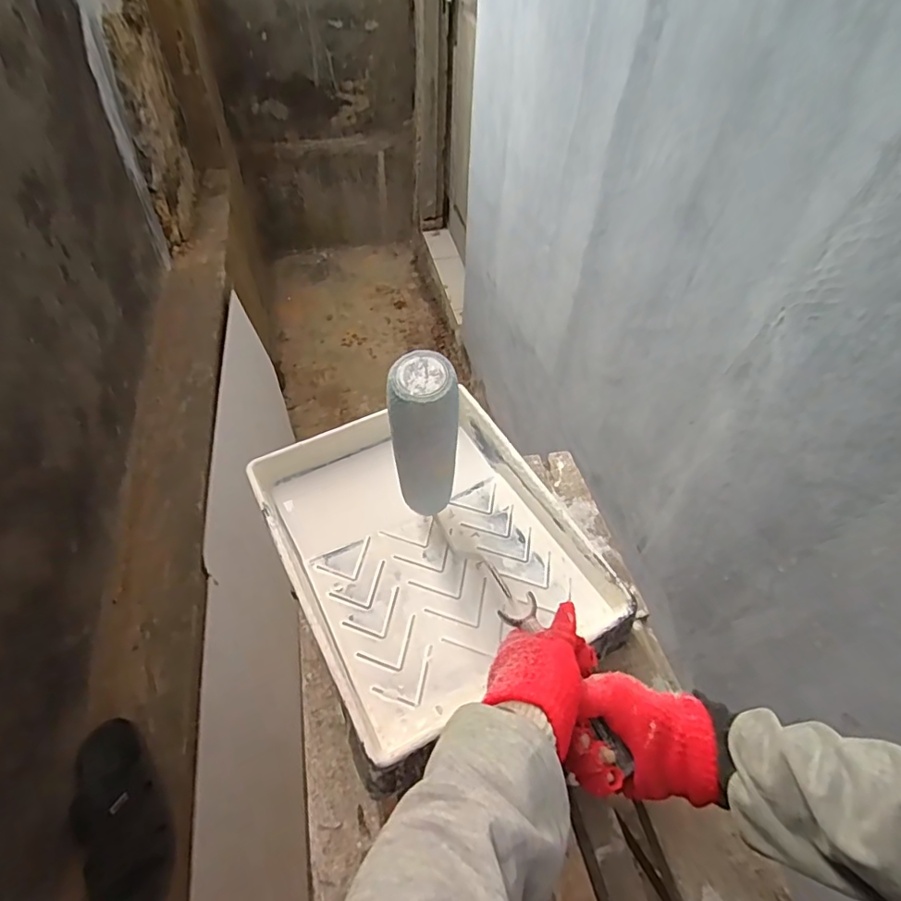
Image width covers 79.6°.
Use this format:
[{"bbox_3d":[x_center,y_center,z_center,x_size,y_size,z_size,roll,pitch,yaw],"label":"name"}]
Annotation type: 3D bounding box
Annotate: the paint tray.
[{"bbox_3d":[-0.028,0.099,0.590,0.287,0.060,0.362,-22,56,-20],"label":"paint tray"}]

